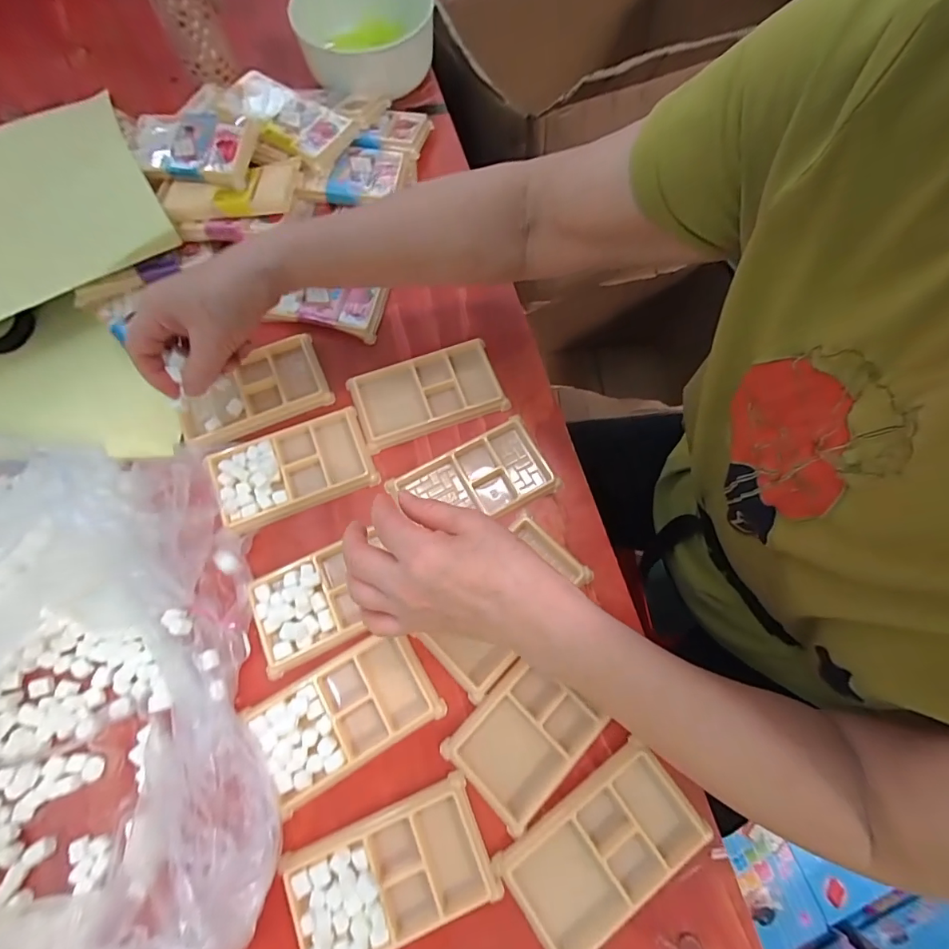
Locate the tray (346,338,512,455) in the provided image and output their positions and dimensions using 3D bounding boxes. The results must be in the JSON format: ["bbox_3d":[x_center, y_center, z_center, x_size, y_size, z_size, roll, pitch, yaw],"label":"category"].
[{"bbox_3d":[-0.044,-0.077,0.426,0.135,0.011,0.077,-19,73,-6],"label":"tray"}]

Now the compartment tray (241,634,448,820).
[{"bbox_3d":[-0.097,0.179,0.342,0.127,0.017,0.076,-29,74,-11],"label":"compartment tray"}]

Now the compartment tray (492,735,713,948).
[{"bbox_3d":[0.090,0.259,0.315,0.134,0.011,0.074,-33,75,-12],"label":"compartment tray"}]

